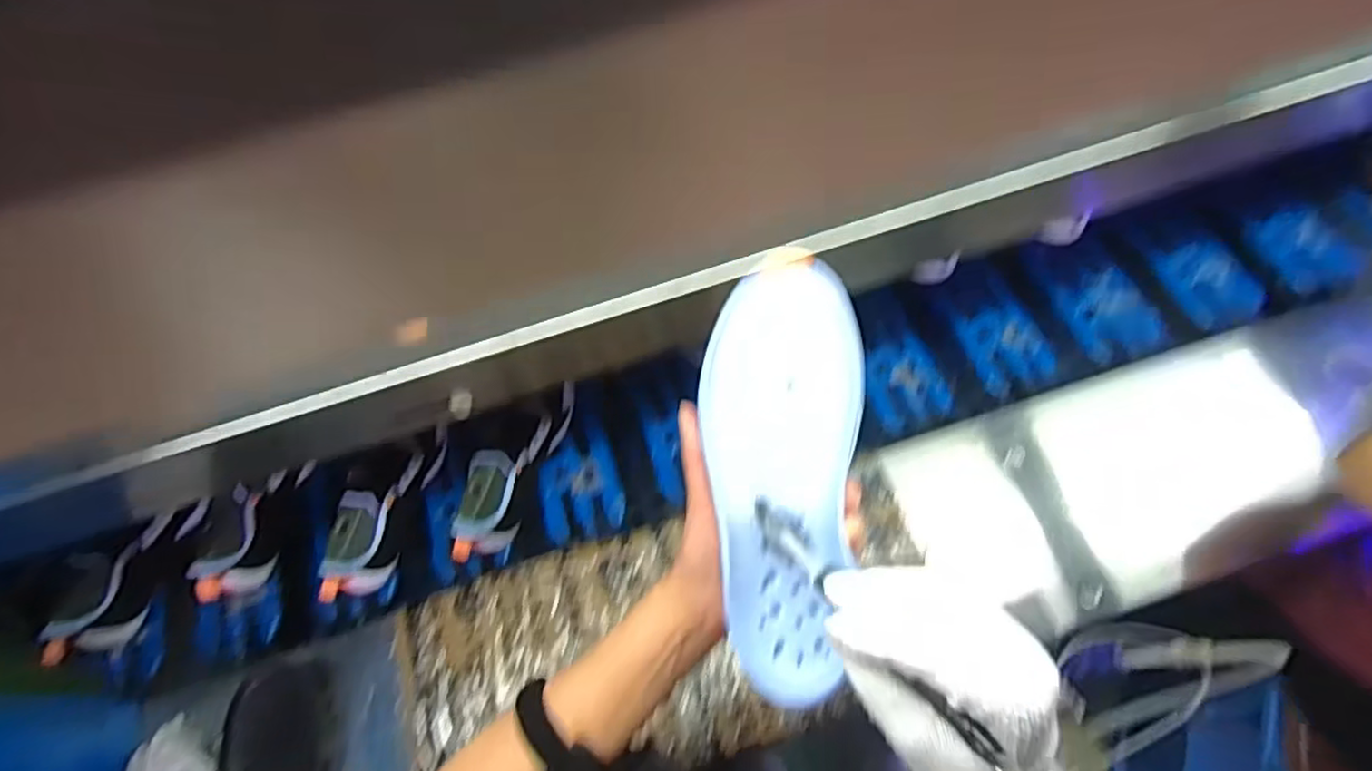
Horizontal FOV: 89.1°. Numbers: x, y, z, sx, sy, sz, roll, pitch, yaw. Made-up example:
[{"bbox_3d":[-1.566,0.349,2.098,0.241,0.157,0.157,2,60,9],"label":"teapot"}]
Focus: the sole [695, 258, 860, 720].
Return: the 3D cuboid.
[{"bbox_3d":[0.056,0.053,0.404,0.088,0.026,0.251,0,88,3],"label":"sole"}]

